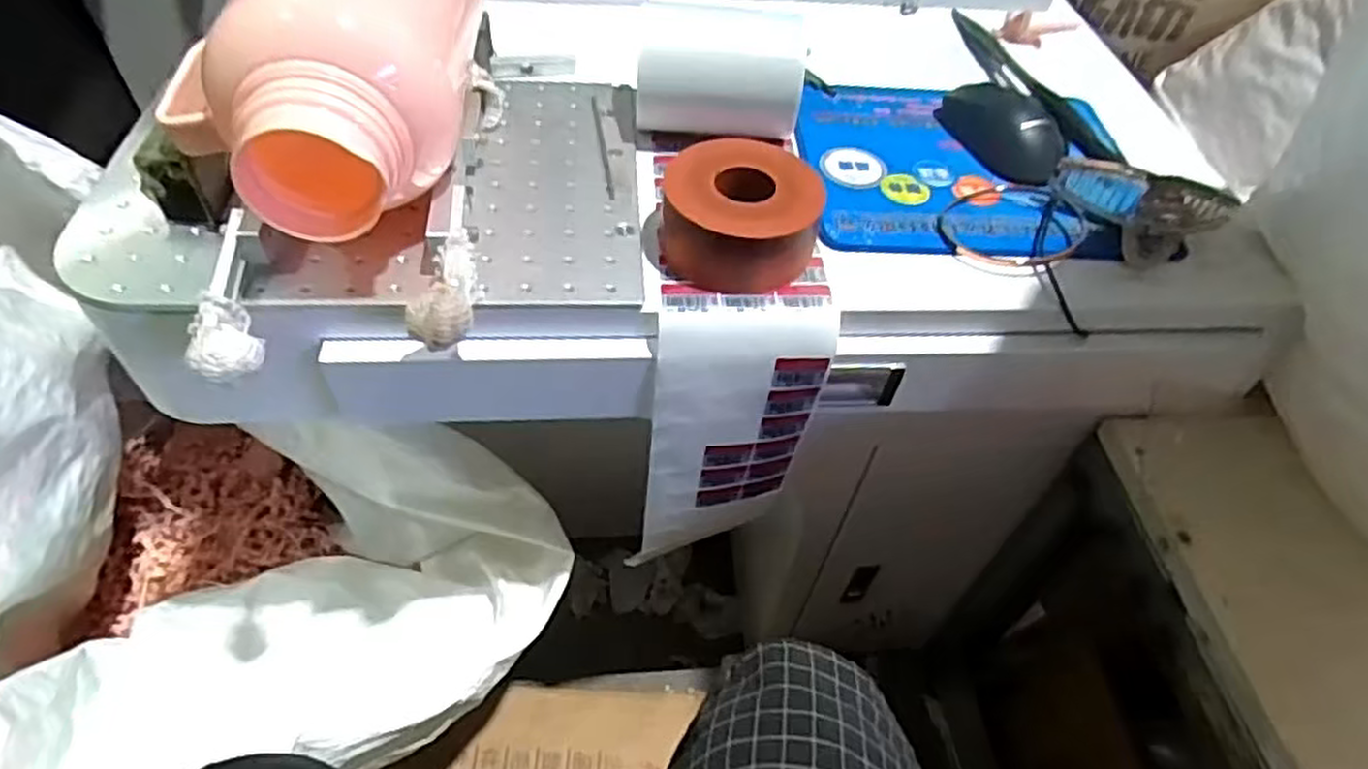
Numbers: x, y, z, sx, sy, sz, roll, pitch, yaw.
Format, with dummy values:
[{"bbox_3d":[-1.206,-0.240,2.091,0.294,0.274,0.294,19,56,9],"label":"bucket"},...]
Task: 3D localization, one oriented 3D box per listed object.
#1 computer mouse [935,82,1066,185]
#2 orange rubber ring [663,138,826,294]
[{"bbox_3d":[0.242,-0.195,0.585,0.052,0.036,0.109,-25,57,-23],"label":"computer mouse"},{"bbox_3d":[0.036,-0.105,0.479,0.094,0.051,0.081,4,51,-2],"label":"orange rubber ring"}]

